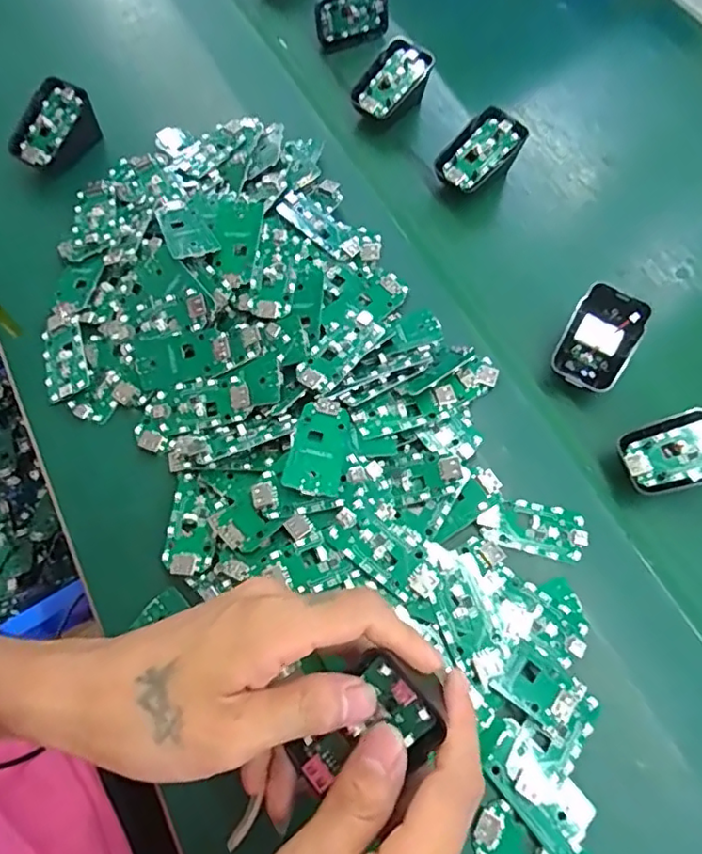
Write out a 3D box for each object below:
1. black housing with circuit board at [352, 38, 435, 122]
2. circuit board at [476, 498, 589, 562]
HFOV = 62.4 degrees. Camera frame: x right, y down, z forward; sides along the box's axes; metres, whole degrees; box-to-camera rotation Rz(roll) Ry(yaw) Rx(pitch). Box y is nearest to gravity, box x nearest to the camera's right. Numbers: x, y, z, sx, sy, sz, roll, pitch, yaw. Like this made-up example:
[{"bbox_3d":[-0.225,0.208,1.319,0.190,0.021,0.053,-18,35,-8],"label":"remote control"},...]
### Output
[{"bbox_3d":[0.036,-0.288,0.487,0.044,0.019,0.071,37,89,2],"label":"black housing with circuit board"},{"bbox_3d":[0.109,0.060,0.347,0.062,0.004,0.032,11,70,3],"label":"circuit board"}]

